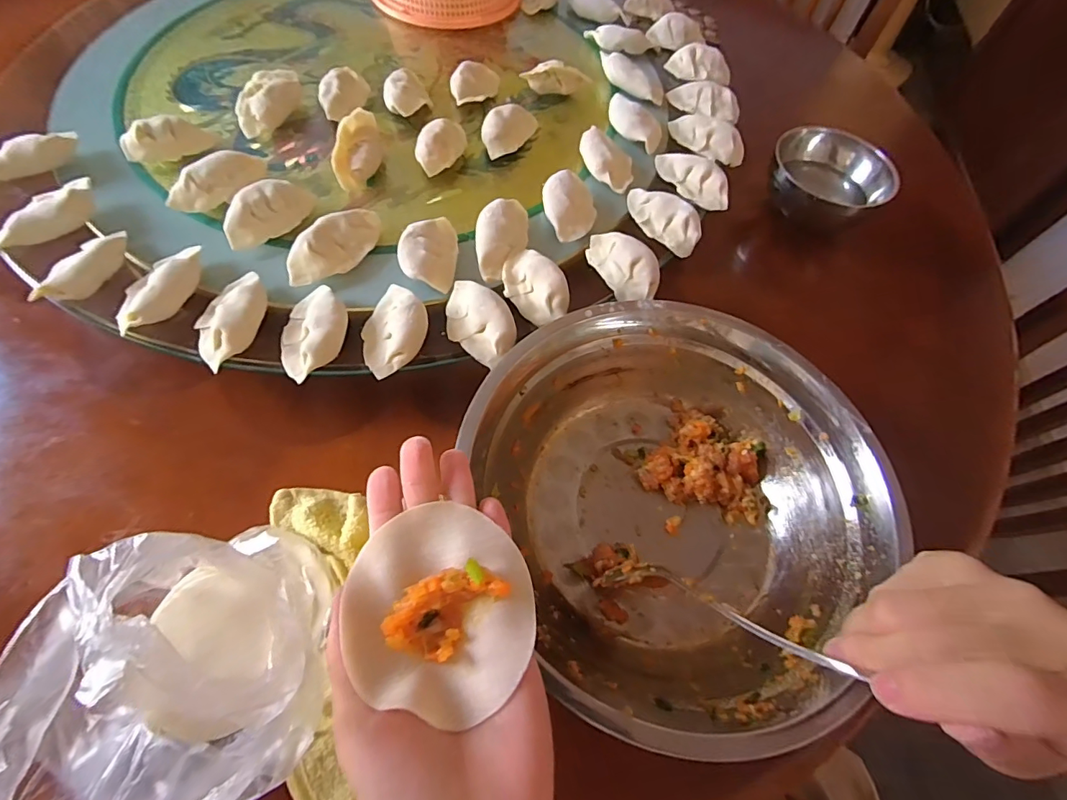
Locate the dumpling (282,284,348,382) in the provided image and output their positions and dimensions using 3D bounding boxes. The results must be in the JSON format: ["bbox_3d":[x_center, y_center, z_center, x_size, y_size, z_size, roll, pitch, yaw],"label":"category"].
[{"bbox_3d":[-0.142,-0.047,0.305,0.039,0.017,0.067,-3,62,-6],"label":"dumpling"}]

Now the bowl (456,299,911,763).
[{"bbox_3d":[0.089,0.054,0.297,0.214,0.071,0.230,2,61,-3],"label":"bowl"}]

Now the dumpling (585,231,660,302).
[{"bbox_3d":[0.067,-0.103,0.352,0.033,0.022,0.065,-27,67,-17],"label":"dumpling"}]

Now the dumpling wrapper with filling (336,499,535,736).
[{"bbox_3d":[-0.036,0.083,0.189,0.069,0.015,0.076,-14,64,-11],"label":"dumpling wrapper with filling"}]

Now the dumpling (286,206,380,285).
[{"bbox_3d":[-0.142,-0.113,0.342,0.031,0.020,0.080,34,65,14],"label":"dumpling"}]

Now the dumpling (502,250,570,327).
[{"bbox_3d":[0.000,-0.083,0.335,0.036,0.021,0.063,-27,67,-17],"label":"dumpling"}]

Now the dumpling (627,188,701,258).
[{"bbox_3d":[0.104,-0.147,0.381,0.069,0.020,0.034,38,66,15],"label":"dumpling"}]

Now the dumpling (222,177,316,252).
[{"bbox_3d":[-0.196,-0.139,0.352,0.066,0.029,0.029,-37,70,-21],"label":"dumpling"}]

